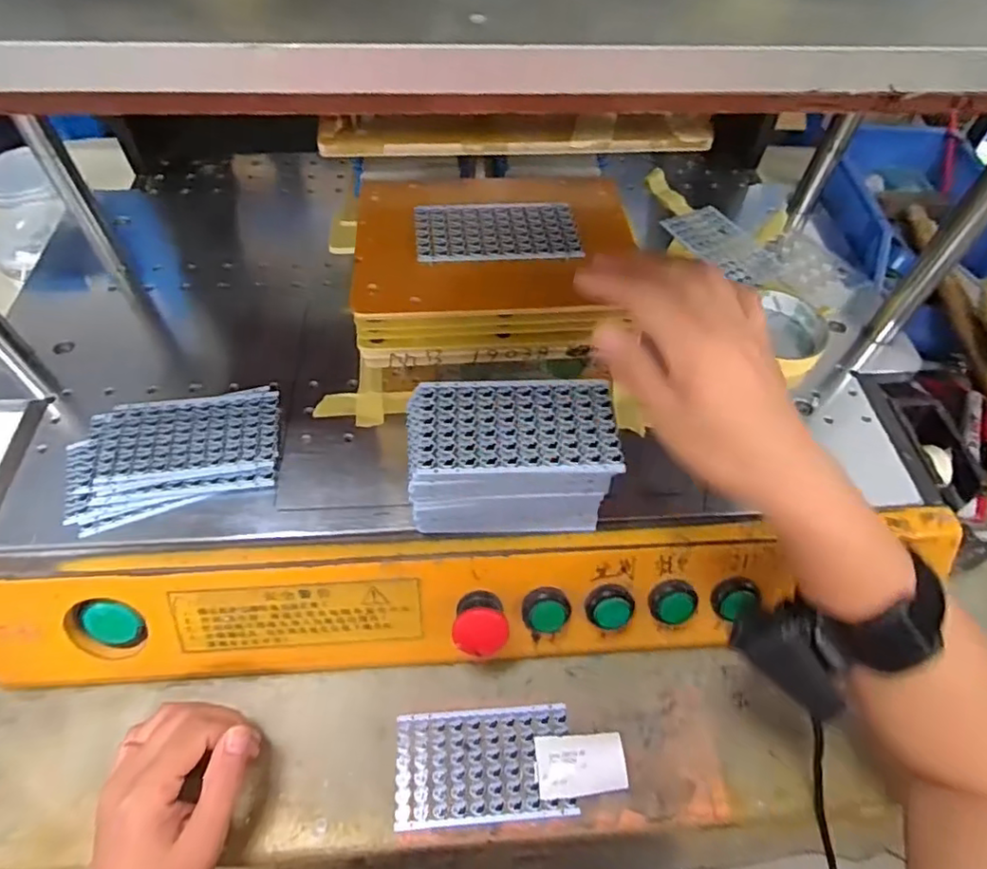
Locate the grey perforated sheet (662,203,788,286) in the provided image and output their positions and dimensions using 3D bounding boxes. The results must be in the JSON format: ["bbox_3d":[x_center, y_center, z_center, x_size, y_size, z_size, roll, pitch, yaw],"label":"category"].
[{"bbox_3d":[0.220,-0.182,0.571,0.065,0.007,0.113,-24,60,-19],"label":"grey perforated sheet"}]

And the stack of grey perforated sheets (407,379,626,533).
[{"bbox_3d":[0.009,0.017,0.374,0.121,0.077,0.068,-2,55,-5],"label":"stack of grey perforated sheets"}]

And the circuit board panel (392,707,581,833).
[{"bbox_3d":[-0.006,0.215,0.389,0.112,0.005,0.066,-1,55,-4],"label":"circuit board panel"}]

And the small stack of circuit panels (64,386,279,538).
[{"bbox_3d":[-0.219,0.011,0.413,0.136,0.010,0.087,-15,57,-13],"label":"small stack of circuit panels"}]

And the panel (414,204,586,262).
[{"bbox_3d":[0.003,-0.146,0.427,0.113,0.007,0.065,-4,55,-6],"label":"panel"}]

